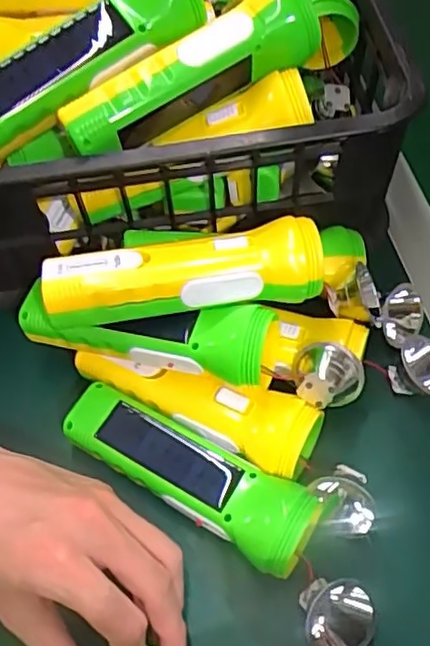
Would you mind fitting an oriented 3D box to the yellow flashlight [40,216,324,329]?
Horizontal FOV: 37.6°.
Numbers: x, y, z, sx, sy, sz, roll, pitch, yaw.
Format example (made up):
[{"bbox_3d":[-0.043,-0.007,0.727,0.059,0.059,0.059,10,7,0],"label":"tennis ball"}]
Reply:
[{"bbox_3d":[-0.016,-0.027,0.380,0.163,0.037,0.040,-10,59,-4],"label":"yellow flashlight"}]

